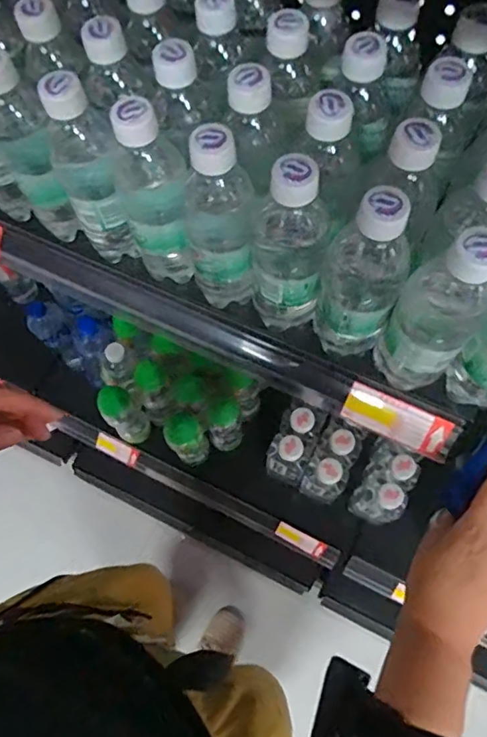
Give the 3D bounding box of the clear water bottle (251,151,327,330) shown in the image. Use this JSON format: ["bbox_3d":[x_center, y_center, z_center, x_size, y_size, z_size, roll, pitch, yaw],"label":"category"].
[{"bbox_3d":[0.035,-0.093,0.423,0.052,0.187,0.055,-1,68,2],"label":"clear water bottle"}]

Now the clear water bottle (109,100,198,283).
[{"bbox_3d":[-0.073,-0.140,0.450,0.061,0.187,0.054,-17,68,-5],"label":"clear water bottle"}]

